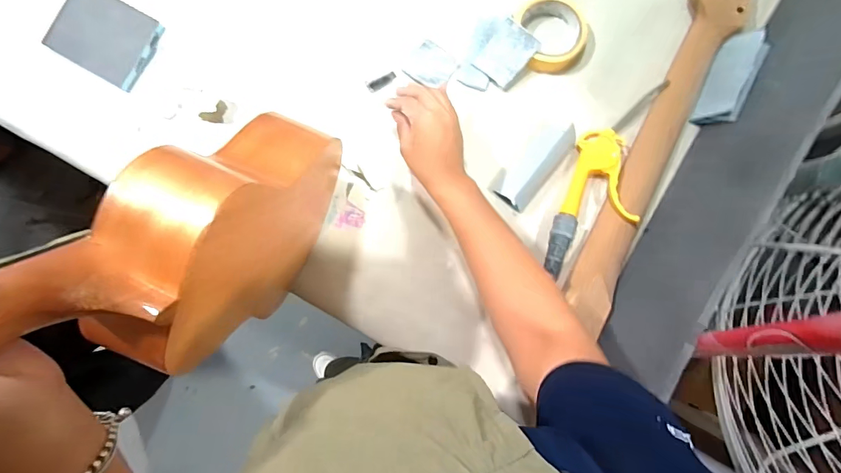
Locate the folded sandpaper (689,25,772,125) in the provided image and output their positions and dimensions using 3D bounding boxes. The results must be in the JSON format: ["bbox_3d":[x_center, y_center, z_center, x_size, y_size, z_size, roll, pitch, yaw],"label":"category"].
[{"bbox_3d":[0.394,-0.202,0.516,0.021,0.051,0.132,33,79,-27],"label":"folded sandpaper"}]

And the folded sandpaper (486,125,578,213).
[{"bbox_3d":[0.144,-0.091,0.513,0.049,0.042,0.120,40,84,2],"label":"folded sandpaper"}]

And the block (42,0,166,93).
[{"bbox_3d":[-0.400,-0.255,0.519,0.122,0.012,0.097,29,84,1],"label":"block"}]

